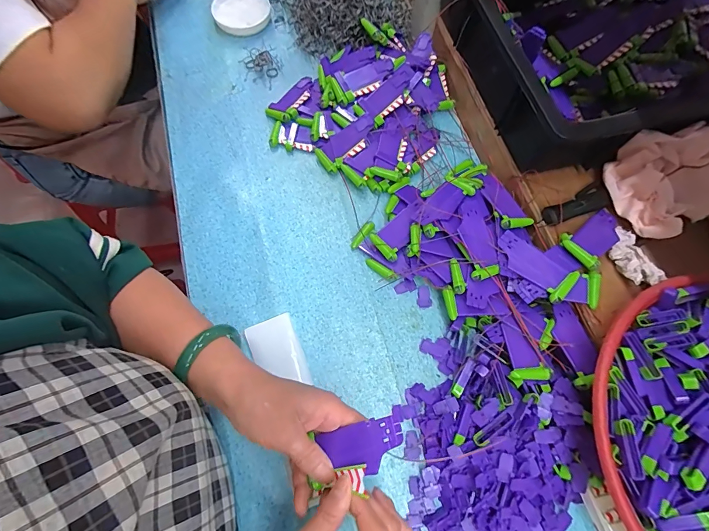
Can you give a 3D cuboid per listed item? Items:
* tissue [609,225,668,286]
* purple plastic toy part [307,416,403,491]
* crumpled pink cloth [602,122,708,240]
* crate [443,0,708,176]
[{"bbox_3d":[0.305,-0.011,0.393,0.036,0.024,0.071,-6,70,-5],"label":"tissue"},{"bbox_3d":[0.002,0.146,0.282,0.077,0.004,0.036,-25,54,17],"label":"purple plastic toy part"},{"bbox_3d":[0.376,-0.112,0.396,0.160,0.063,0.106,-26,73,-12],"label":"crumpled pink cloth"},{"bbox_3d":[0.384,-0.293,0.456,0.474,0.101,0.306,-12,70,-7],"label":"crate"}]

